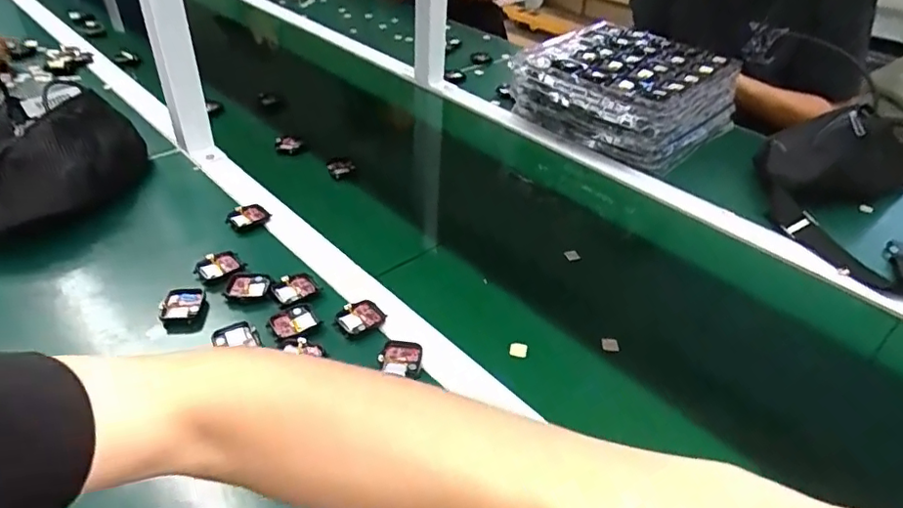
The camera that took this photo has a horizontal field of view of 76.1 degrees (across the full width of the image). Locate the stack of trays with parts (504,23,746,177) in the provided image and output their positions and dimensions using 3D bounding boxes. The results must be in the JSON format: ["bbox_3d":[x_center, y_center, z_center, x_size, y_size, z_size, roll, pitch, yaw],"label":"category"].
[{"bbox_3d":[0.270,-0.258,0.915,0.271,0.113,0.269,-29,48,-36],"label":"stack of trays with parts"}]

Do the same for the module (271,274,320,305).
[{"bbox_3d":[-0.162,0.037,0.599,0.043,0.007,0.039,-23,44,-30],"label":"module"}]

